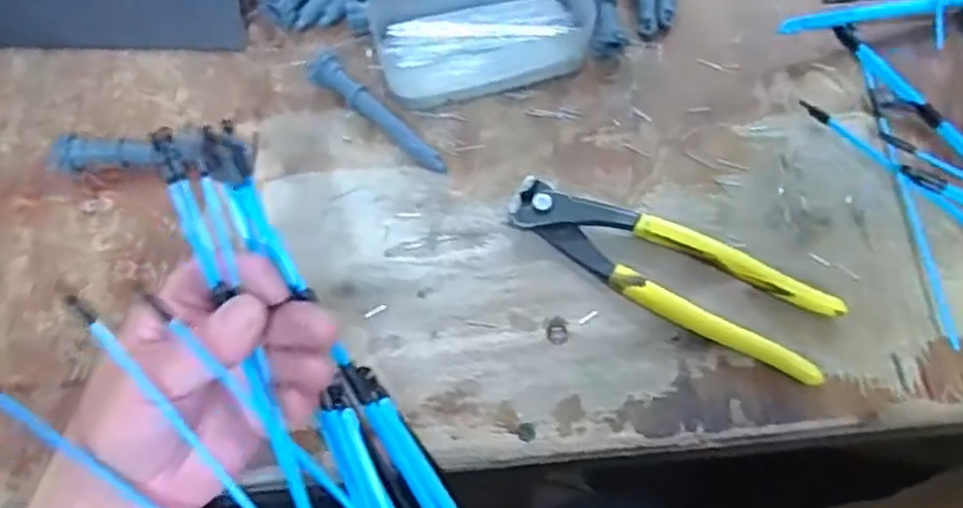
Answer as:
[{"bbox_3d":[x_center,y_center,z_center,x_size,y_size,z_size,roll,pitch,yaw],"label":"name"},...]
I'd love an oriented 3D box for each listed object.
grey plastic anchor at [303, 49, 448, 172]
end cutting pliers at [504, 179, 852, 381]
[{"bbox_3d":[-0.056,-0.074,0.404,0.097,0.013,0.015,42,71,15],"label":"grey plastic anchor"},{"bbox_3d":[0.091,0.009,0.372,0.163,0.014,0.045,26,68,10],"label":"end cutting pliers"}]

